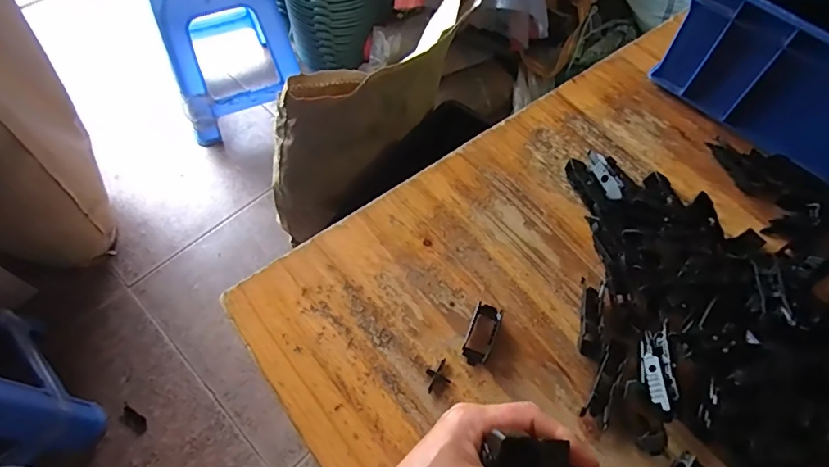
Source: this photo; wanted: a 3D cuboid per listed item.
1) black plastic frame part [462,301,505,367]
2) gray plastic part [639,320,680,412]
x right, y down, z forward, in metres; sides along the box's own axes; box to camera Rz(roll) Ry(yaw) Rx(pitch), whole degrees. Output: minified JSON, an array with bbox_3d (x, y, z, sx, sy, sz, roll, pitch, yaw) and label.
[{"bbox_3d":[0.055,0.081,0.385,0.023,0.010,0.051,21,62,9],"label":"black plastic frame part"},{"bbox_3d":[0.183,0.100,0.360,0.018,0.020,0.065,14,45,5],"label":"gray plastic part"}]

